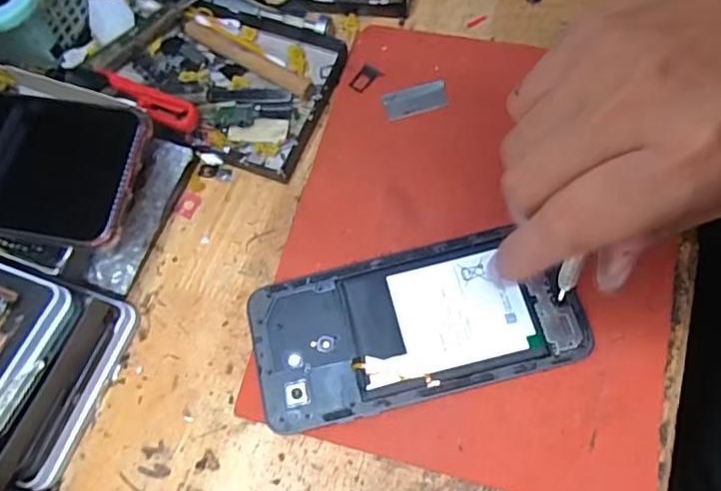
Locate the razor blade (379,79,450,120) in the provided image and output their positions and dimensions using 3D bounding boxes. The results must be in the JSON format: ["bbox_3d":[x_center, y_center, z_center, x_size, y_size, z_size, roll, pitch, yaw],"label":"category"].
[{"bbox_3d":[0.033,-0.089,0.351,0.037,0.004,0.019,-12,68,1],"label":"razor blade"}]

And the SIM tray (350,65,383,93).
[{"bbox_3d":[0.003,-0.104,0.360,0.013,0.004,0.019,38,75,16],"label":"SIM tray"}]

